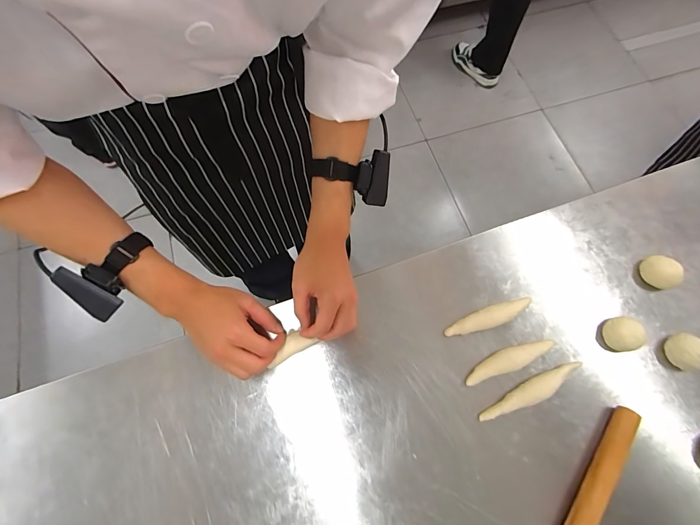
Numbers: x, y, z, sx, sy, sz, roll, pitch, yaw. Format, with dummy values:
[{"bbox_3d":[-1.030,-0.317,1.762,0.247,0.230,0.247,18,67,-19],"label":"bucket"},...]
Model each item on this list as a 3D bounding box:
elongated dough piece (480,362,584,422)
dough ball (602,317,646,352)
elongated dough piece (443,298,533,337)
[{"bbox_3d":[0.245,0.176,0.452,0.154,0.010,0.027,-25,73,-9],"label":"elongated dough piece"},{"bbox_3d":[0.389,0.102,0.480,0.037,0.037,0.050,-6,71,-3],"label":"dough ball"},{"bbox_3d":[0.198,0.079,0.478,0.126,0.018,0.027,-16,72,-6],"label":"elongated dough piece"}]

